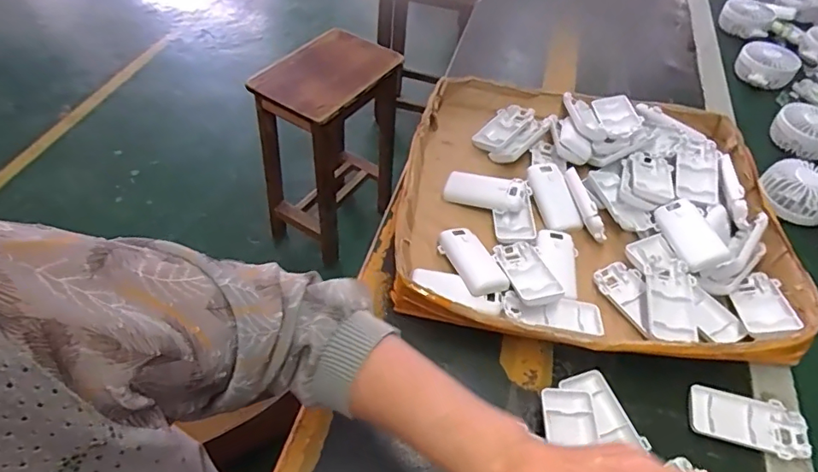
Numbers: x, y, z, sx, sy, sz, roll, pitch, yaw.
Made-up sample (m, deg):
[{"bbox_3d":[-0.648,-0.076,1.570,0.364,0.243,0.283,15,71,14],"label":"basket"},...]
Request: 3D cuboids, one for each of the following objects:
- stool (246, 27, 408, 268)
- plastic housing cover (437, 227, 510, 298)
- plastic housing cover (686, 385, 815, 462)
[{"bbox_3d":[-0.191,-0.225,1.260,0.210,0.412,0.303,32,54,20],"label":"stool"},{"bbox_3d":[0.066,0.027,0.548,0.042,0.024,0.089,-19,53,-19],"label":"plastic housing cover"},{"bbox_3d":[0.304,0.167,0.469,0.096,0.012,0.049,16,50,8],"label":"plastic housing cover"}]

